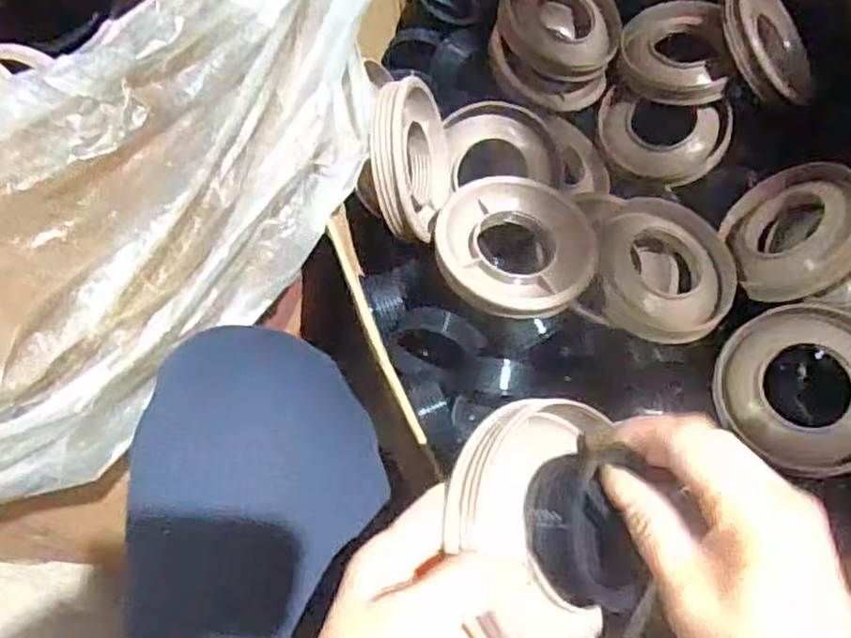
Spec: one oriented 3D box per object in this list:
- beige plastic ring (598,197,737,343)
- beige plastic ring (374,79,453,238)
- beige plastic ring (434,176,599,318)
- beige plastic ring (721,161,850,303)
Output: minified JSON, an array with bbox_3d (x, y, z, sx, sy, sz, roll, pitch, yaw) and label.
[{"bbox_3d":[0.195,-0.039,0.593,0.117,0.030,0.117,2,74,-7],"label":"beige plastic ring"},{"bbox_3d":[-0.010,-0.127,0.568,0.025,0.120,0.115,-1,107,21],"label":"beige plastic ring"},{"bbox_3d":[0.071,-0.063,0.565,0.124,0.030,0.122,-1,68,2],"label":"beige plastic ring"},{"bbox_3d":[0.316,-0.076,0.608,0.027,0.117,0.117,18,36,-36],"label":"beige plastic ring"}]

